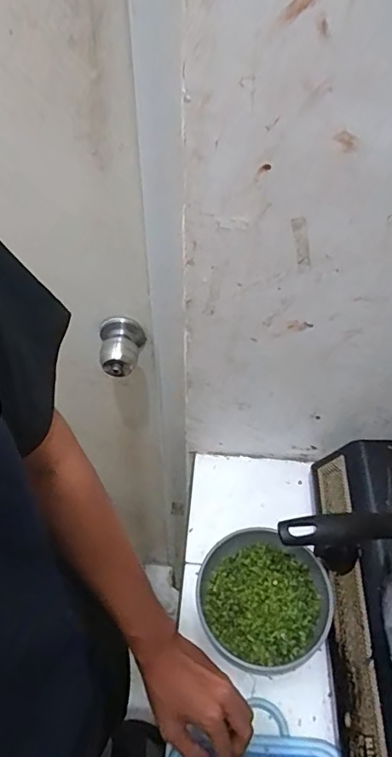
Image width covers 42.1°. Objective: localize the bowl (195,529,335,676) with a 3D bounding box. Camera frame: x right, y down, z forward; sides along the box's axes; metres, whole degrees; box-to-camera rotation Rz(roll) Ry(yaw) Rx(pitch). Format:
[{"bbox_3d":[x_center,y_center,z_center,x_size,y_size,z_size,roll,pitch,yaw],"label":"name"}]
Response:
[{"bbox_3d":[0.081,0.277,0.637,0.160,0.064,0.144,22,55,16],"label":"bowl"}]

